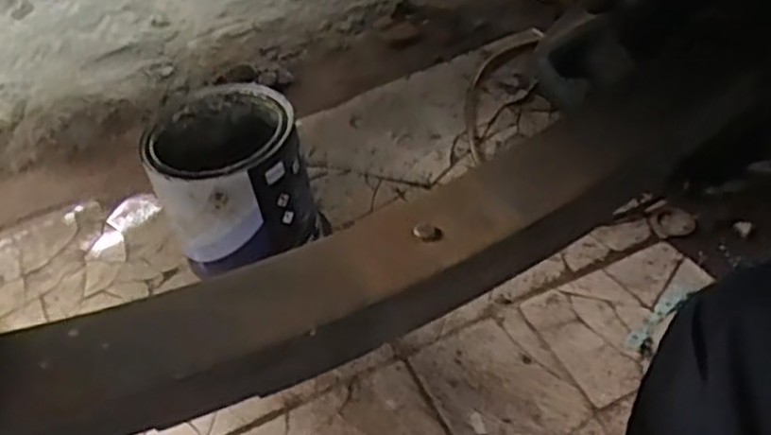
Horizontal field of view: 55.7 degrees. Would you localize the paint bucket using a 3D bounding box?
[{"bbox_3d":[-0.156,-0.035,0.771,0.145,0.160,0.156,-5,43,5],"label":"paint bucket"}]

